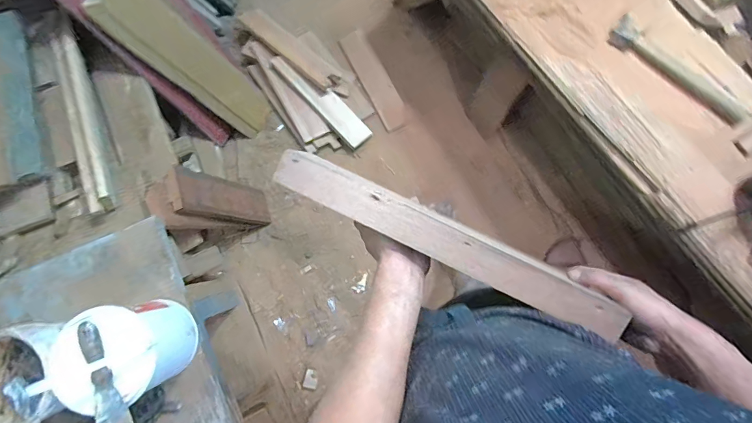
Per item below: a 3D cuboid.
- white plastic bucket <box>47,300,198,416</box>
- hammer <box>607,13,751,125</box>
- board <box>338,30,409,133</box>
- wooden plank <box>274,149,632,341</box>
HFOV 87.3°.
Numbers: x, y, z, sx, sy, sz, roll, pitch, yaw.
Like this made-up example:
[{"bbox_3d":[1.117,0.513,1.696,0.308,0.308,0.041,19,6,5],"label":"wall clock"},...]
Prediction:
[{"bbox_3d":[-0.487,0.267,0.773,0.193,0.207,0.180,-13,80,-3],"label":"white plastic bucket"},{"bbox_3d":[0.701,-0.320,0.917,0.354,0.029,0.073,41,82,7],"label":"hammer"},{"bbox_3d":[-0.007,-0.526,1.575,0.111,0.018,0.426,-30,86,-7],"label":"board"},{"bbox_3d":[0.086,0.036,0.479,0.444,0.023,0.052,26,80,3],"label":"wooden plank"}]

